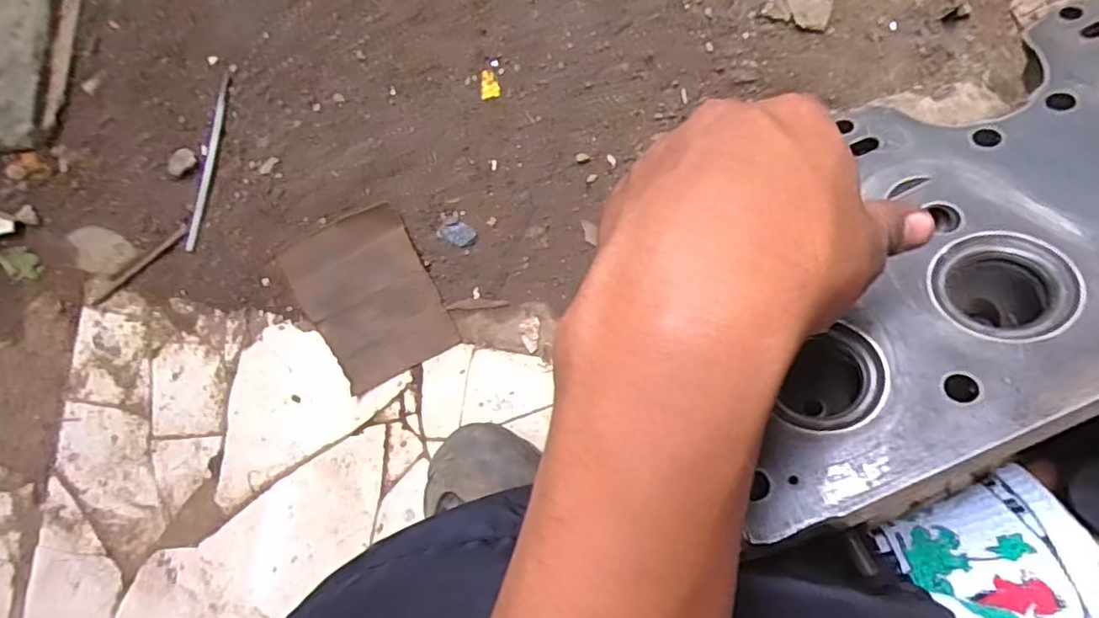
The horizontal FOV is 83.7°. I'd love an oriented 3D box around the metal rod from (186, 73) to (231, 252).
[{"bbox_3d":[-0.202,-0.087,0.362,0.006,0.012,0.105,9,91,-2],"label":"metal rod"}]

